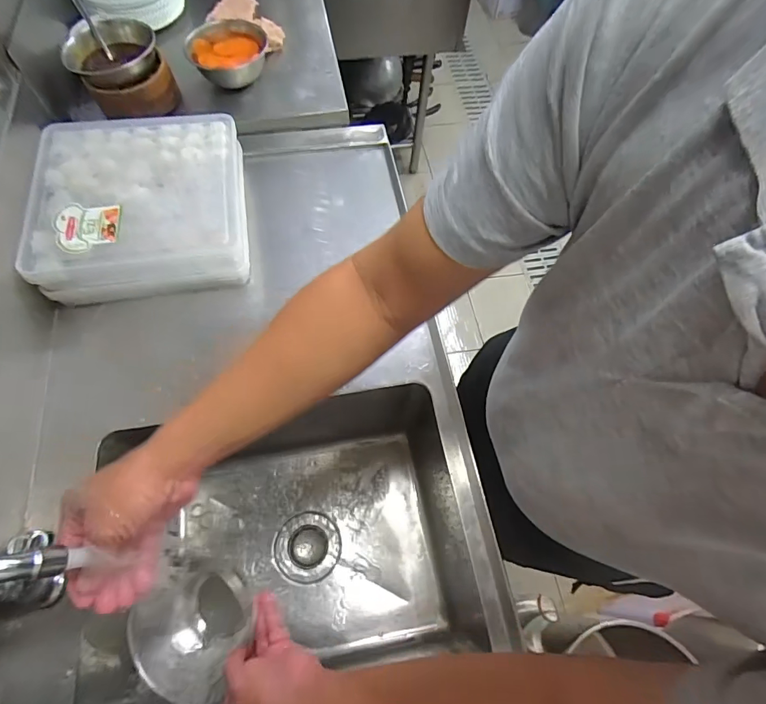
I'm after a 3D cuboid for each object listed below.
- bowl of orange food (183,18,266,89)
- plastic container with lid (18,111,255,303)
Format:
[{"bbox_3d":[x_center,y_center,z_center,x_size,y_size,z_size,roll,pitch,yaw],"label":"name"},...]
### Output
[{"bbox_3d":[-0.291,-0.558,0.826,0.147,0.073,0.130,-13,66,-8],"label":"bowl of orange food"},{"bbox_3d":[-0.383,-0.236,0.703,0.308,0.095,0.299,-9,66,-7],"label":"plastic container with lid"}]

